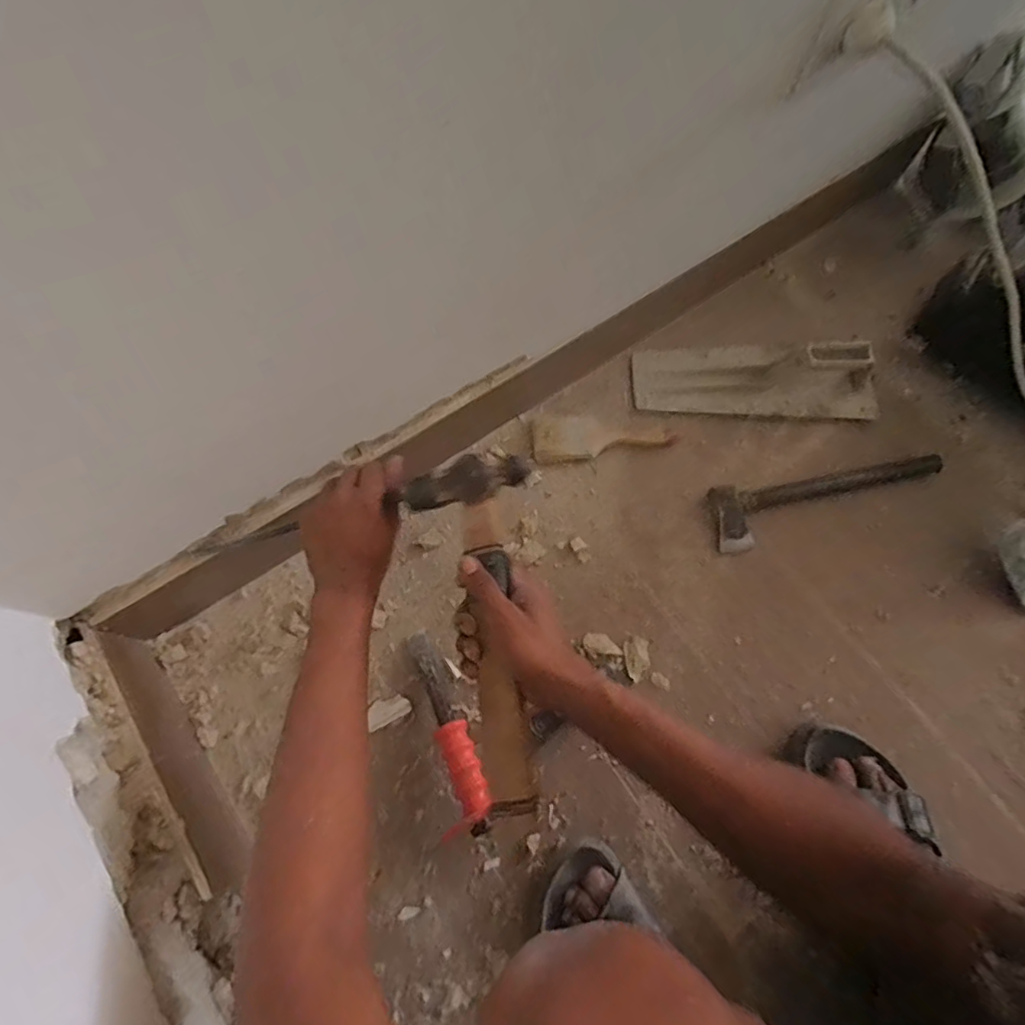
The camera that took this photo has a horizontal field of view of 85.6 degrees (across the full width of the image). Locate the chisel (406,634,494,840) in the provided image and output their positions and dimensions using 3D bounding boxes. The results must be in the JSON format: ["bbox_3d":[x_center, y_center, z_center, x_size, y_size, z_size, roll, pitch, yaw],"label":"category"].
[{"bbox_3d":[-0.064,0.216,0.562,0.032,0.032,0.201,-22,59,-9],"label":"chisel"}]

